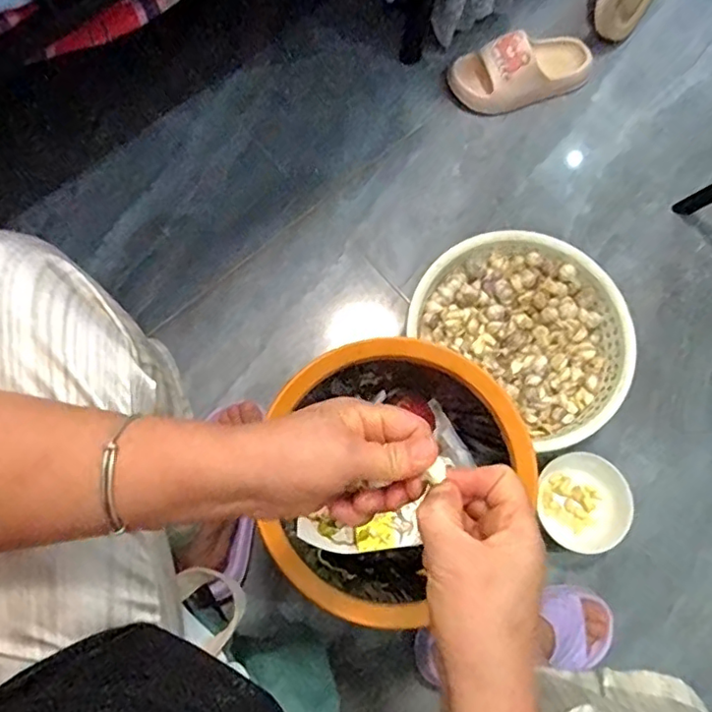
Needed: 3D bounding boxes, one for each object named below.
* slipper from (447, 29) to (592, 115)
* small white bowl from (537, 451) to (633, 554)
[{"bbox_3d":[0.270,-0.465,0.953,0.227,0.078,0.101,-21,76,-7],"label":"slipper"},{"bbox_3d":[0.299,0.191,0.774,0.105,0.048,0.124,-17,76,-6],"label":"small white bowl"}]

